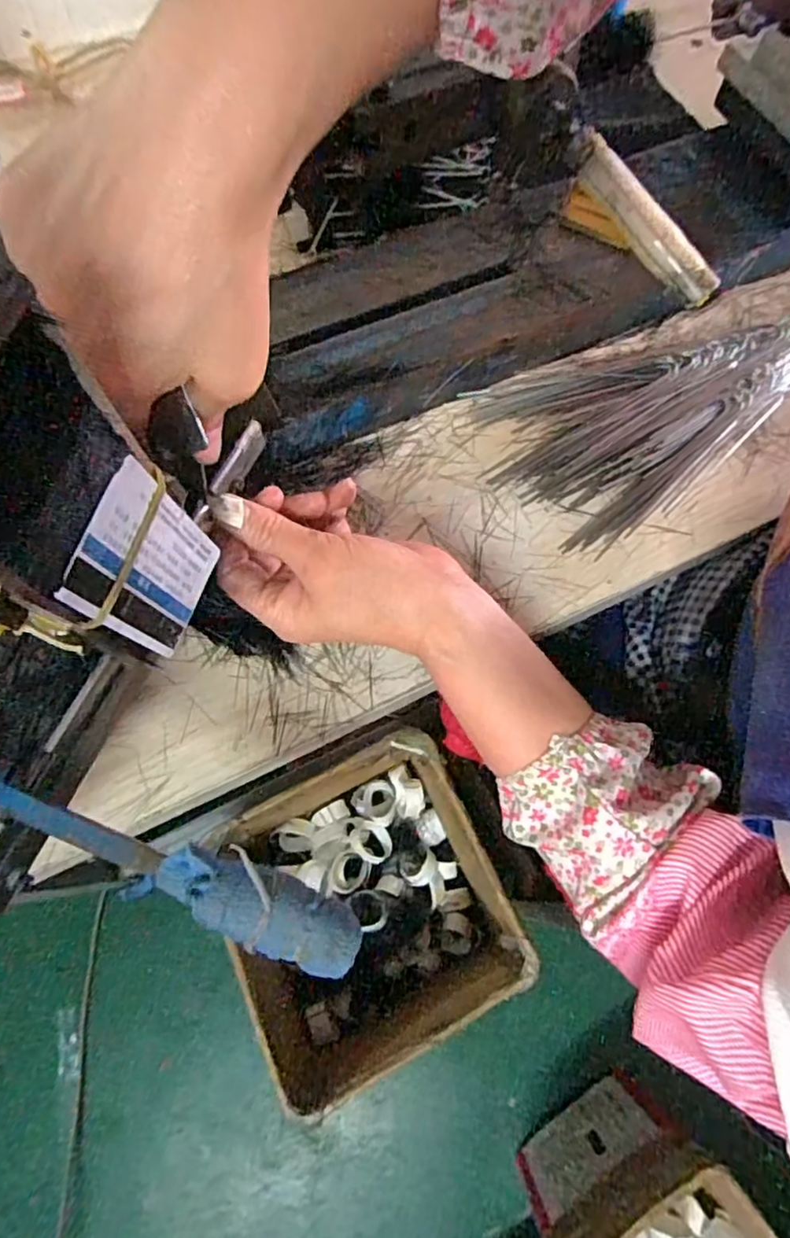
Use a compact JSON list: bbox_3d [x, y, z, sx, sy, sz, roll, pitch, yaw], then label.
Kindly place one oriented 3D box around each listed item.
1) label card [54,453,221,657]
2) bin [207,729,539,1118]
[{"bbox_3d":[-0.094,-0.020,0.244,0.004,0.081,0.054,17,75,12],"label":"label card"},{"bbox_3d":[-0.032,0.350,0.801,0.324,0.303,0.306,-24,73,-9],"label":"bin"}]

